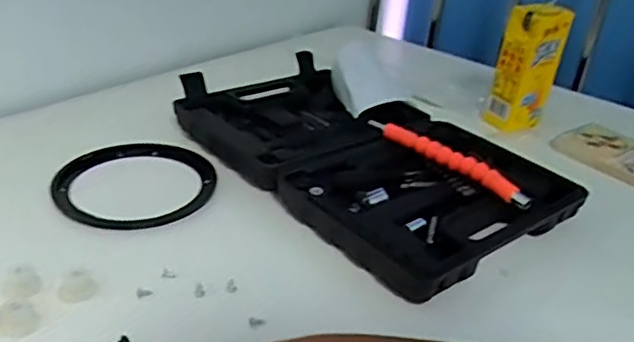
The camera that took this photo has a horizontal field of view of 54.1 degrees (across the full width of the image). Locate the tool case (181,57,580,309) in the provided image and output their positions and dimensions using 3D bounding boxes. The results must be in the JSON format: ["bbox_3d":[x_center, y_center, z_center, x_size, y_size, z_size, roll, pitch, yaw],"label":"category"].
[{"bbox_3d":[0.031,-0.023,0.577,0.222,0.046,0.368,-17,36,-36],"label":"tool case"}]

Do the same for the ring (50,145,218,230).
[{"bbox_3d":[-0.153,0.009,0.527,0.131,0.010,0.124,-1,29,-11],"label":"ring"}]

